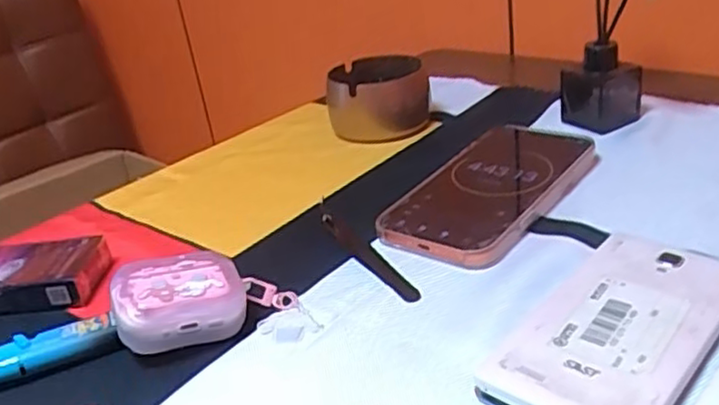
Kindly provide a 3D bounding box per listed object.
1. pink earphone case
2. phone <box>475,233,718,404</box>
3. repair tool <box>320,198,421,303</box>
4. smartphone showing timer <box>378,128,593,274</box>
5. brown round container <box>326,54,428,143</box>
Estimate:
[{"bbox_3d":[-0.083,0.049,0.364,0.089,0.038,0.042,-17,29,-16],"label":"pink earphone case"},{"bbox_3d":[0.120,0.057,0.314,0.072,0.013,0.142,16,36,39],"label":"phone"},{"bbox_3d":[0.002,0.029,0.416,0.015,0.013,0.123,-19,29,-21],"label":"repair tool"},{"bbox_3d":[0.086,-0.010,0.450,0.084,0.017,0.162,15,35,36],"label":"smartphone showing timer"},{"bbox_3d":[0.015,-0.087,0.582,0.086,0.049,0.075,-5,28,6],"label":"brown round container"}]

